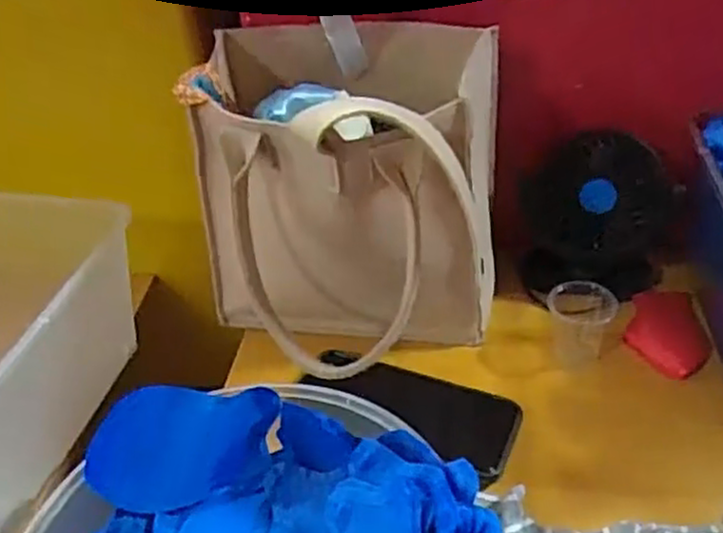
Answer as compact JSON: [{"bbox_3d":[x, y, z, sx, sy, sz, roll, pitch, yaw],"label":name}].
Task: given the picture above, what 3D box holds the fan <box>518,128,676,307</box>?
[{"bbox_3d":[0.194,-0.038,0.612,0.116,0.134,0.058,-2,38,5],"label":"fan"}]

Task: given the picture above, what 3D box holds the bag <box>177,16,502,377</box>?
[{"bbox_3d":[-0.013,-0.036,0.558,0.229,0.227,0.235,1,39,8],"label":"bag"}]

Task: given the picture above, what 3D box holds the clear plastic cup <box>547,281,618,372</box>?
[{"bbox_3d":[0.168,0.043,0.570,0.049,0.053,0.053,14,42,23],"label":"clear plastic cup"}]

